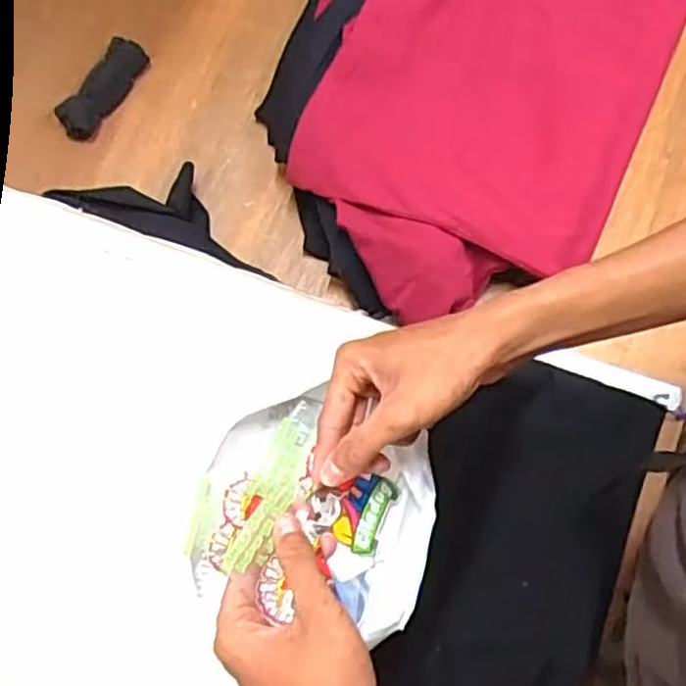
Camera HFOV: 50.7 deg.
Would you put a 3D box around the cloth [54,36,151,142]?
[{"bbox_3d":[-0.274,-0.291,0.824,0.046,0.036,0.131,30,76,10],"label":"cloth"}]

